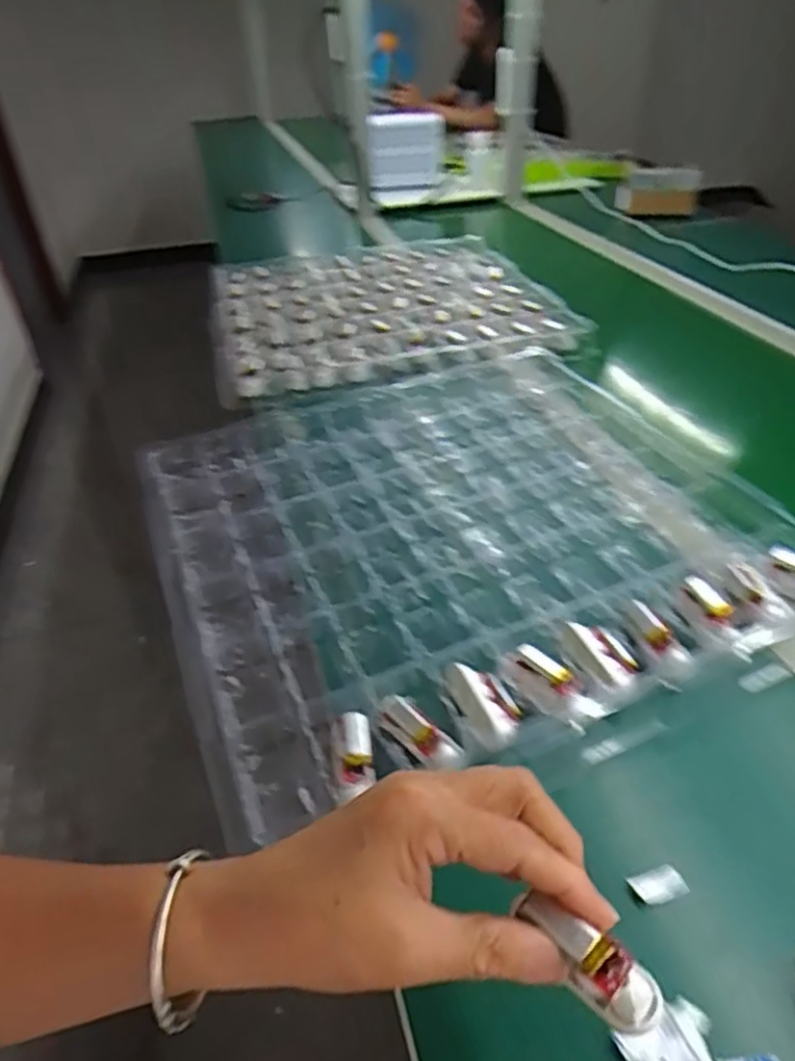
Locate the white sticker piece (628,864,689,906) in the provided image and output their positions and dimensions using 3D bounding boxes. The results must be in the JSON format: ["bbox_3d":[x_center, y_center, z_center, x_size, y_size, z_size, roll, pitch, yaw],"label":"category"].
[{"bbox_3d":[0.133,0.180,0.344,0.027,0.004,0.015,-13,39,-12],"label":"white sticker piece"}]

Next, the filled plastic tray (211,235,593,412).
[{"bbox_3d":[-0.028,-0.330,0.968,0.461,0.030,0.483,-10,38,-9],"label":"filled plastic tray"}]

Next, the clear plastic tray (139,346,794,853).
[{"bbox_3d":[0.043,-0.011,0.582,0.466,0.042,0.481,-16,39,-16],"label":"clear plastic tray"}]

